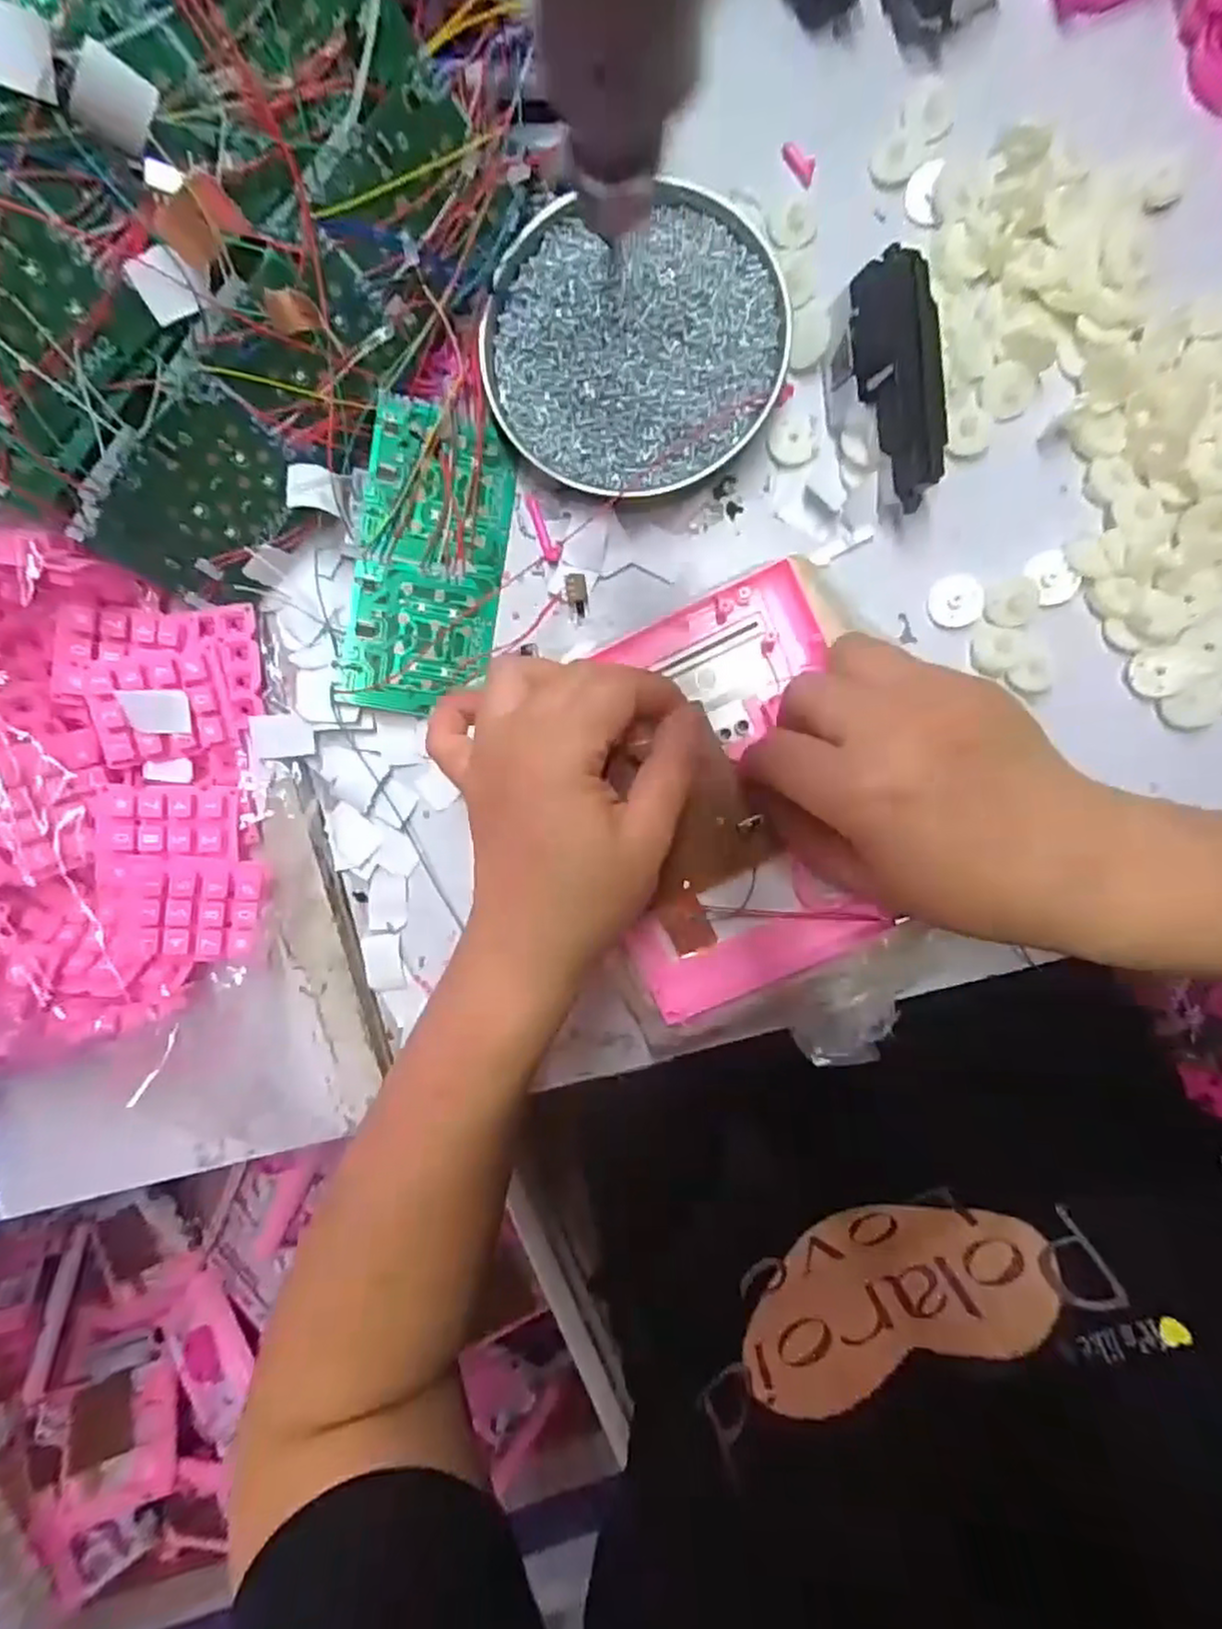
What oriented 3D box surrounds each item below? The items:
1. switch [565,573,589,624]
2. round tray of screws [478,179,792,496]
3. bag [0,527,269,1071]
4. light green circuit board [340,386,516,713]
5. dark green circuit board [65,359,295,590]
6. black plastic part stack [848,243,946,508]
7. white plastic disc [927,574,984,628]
[{"bbox_3d":[-0.016,-0.105,0.352,0.009,0.007,0.023,-3,117,3],"label":"switch"},{"bbox_3d":[0.010,-0.215,0.330,0.132,0.022,0.126,0,94,5],"label":"round tray of screws"},{"bbox_3d":[-0.260,-0.006,0.317,0.186,0.087,0.227,-6,93,6],"label":"bag"},{"bbox_3d":[-0.087,-0.119,0.349,0.067,0.004,0.139,9,96,-17],"label":"light green circuit board"},{"bbox_3d":[-0.185,-0.140,0.319,0.088,0.064,0.010,-45,54,8],"label":"dark green circuit board"},{"bbox_3d":[0.127,-0.188,0.319,0.034,0.032,0.102,-12,92,6],"label":"black plastic part stack"},{"bbox_3d":[0.161,-0.099,0.334,0.022,0.004,0.023,0,94,5],"label":"white plastic disc"}]

